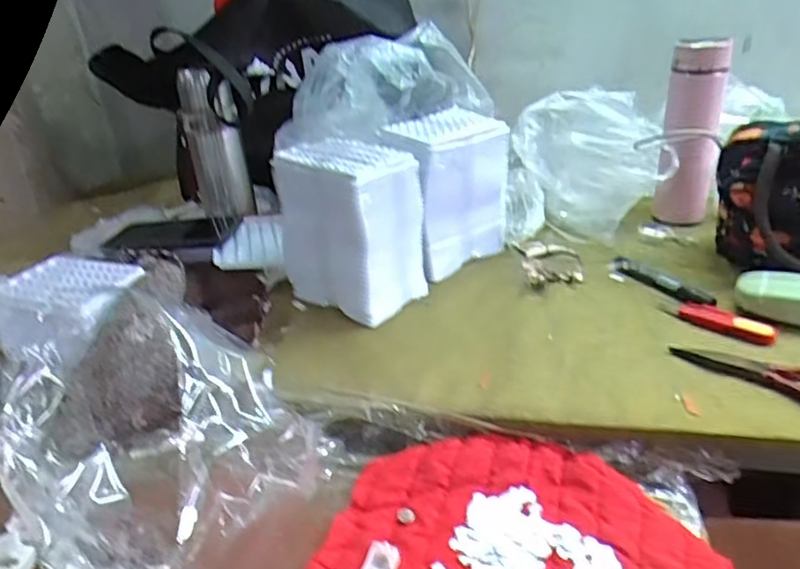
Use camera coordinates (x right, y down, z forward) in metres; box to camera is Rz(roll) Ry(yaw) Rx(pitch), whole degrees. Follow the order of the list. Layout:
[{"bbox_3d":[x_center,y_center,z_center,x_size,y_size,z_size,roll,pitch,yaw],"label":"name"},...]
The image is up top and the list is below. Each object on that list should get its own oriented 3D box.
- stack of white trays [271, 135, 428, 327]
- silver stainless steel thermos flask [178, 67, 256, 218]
[{"bbox_3d":[-0.055,-0.066,0.673,0.139,0.156,0.104,16,34,34],"label":"stack of white trays"},{"bbox_3d":[-0.242,-0.179,0.810,0.065,0.182,0.049,13,32,29],"label":"silver stainless steel thermos flask"}]

